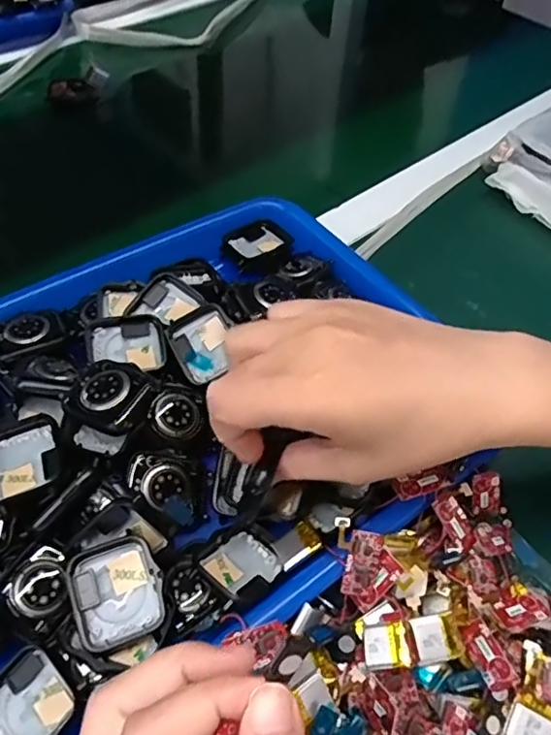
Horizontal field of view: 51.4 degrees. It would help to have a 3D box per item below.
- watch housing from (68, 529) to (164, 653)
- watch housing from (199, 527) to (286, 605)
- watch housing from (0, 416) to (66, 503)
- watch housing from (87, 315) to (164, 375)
[{"bbox_3d":[-0.068,0.096,0.247,0.036,0.012,0.042,-21,56,-17],"label":"watch housing"},{"bbox_3d":[-0.015,0.093,0.267,0.032,0.010,0.038,26,33,29],"label":"watch housing"},{"bbox_3d":[-0.119,0.043,0.273,0.035,0.012,0.040,-19,55,-16],"label":"watch housing"},{"bbox_3d":[-0.083,-0.012,0.320,0.040,0.006,0.035,-12,73,-16],"label":"watch housing"}]

